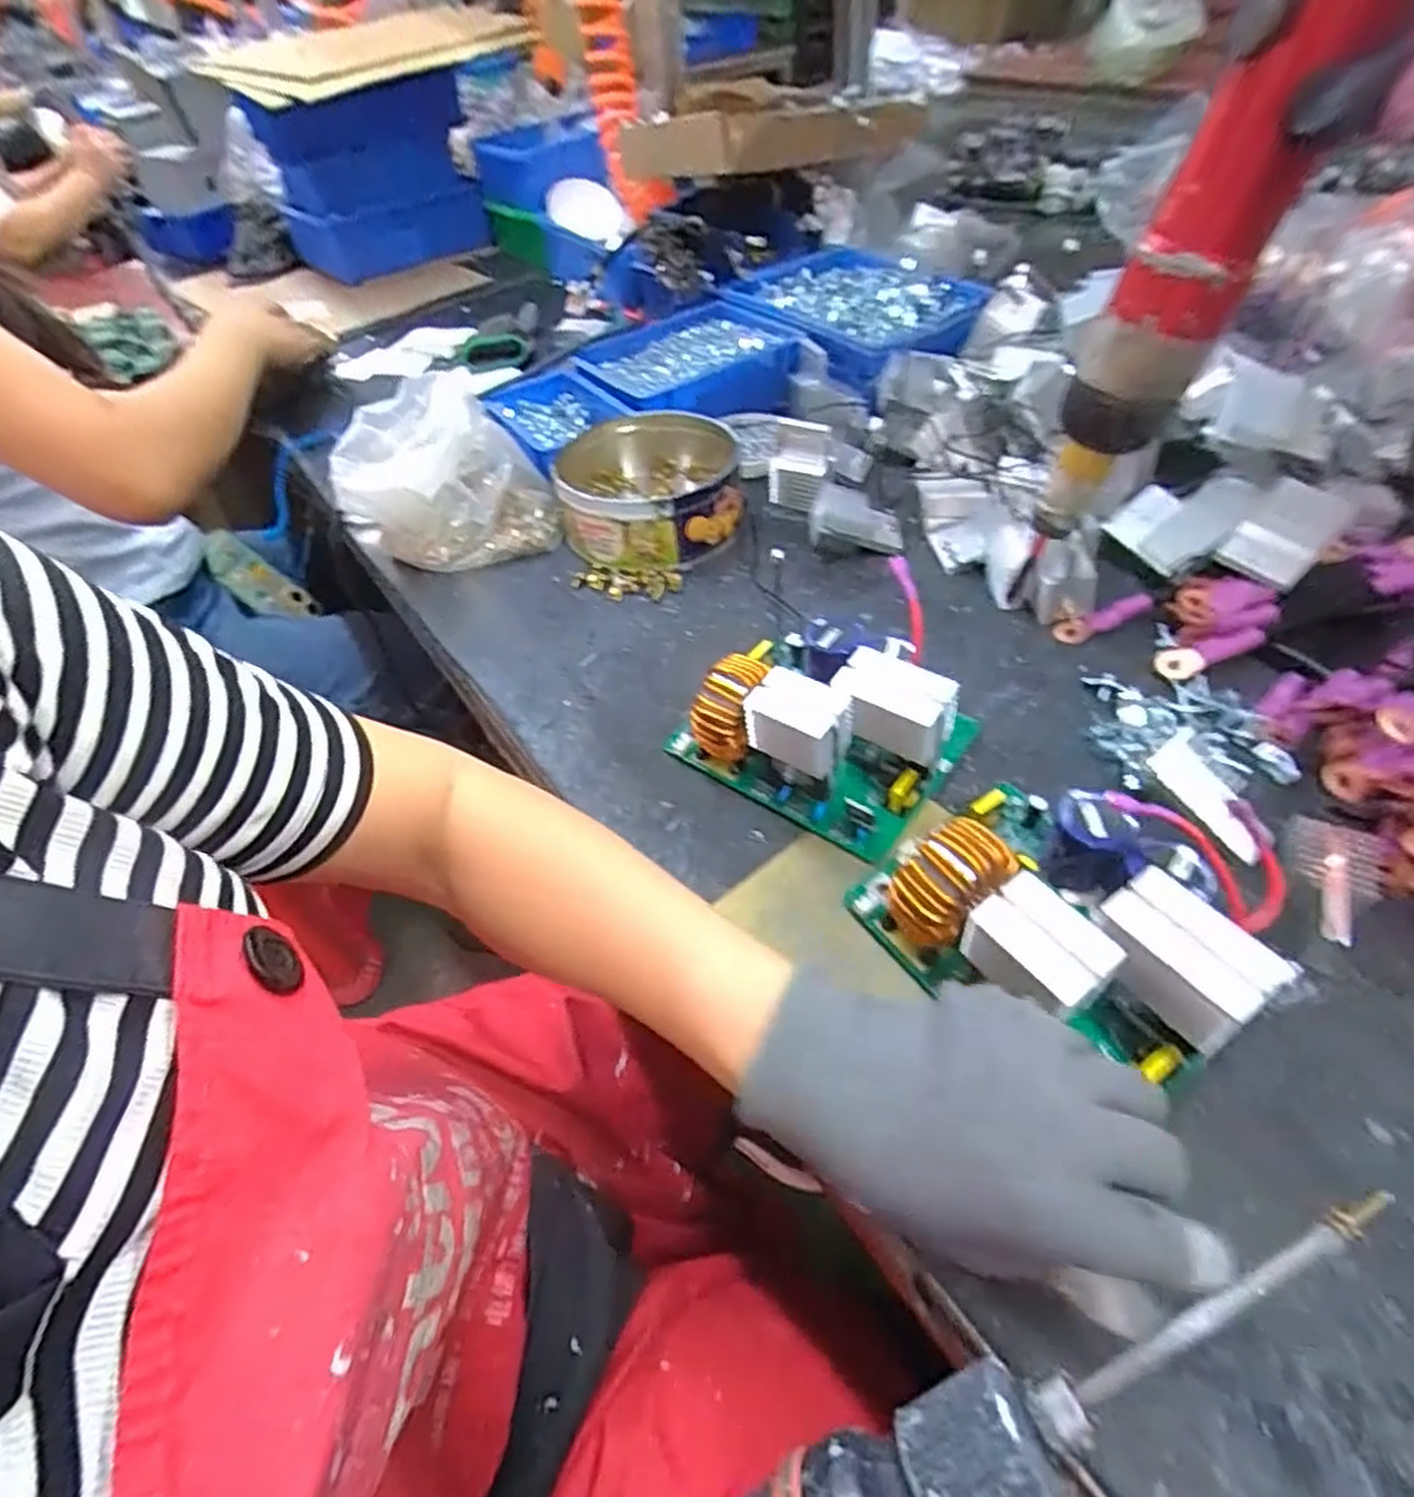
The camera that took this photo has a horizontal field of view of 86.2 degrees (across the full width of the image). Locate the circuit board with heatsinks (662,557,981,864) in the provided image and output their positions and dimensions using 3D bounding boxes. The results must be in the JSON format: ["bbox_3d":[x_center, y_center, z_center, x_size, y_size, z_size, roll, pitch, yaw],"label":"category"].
[{"bbox_3d":[0.065,-0.030,0.429,0.149,0.079,0.123,24,55,26],"label":"circuit board with heatsinks"}]

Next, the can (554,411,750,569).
[{"bbox_3d":[-0.045,-0.217,0.625,0.149,0.058,0.169,-7,47,0],"label":"can"}]

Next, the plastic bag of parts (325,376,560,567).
[{"bbox_3d":[-0.221,-0.233,0.631,0.161,0.103,0.157,-19,48,-10],"label":"plastic bag of parts"}]

